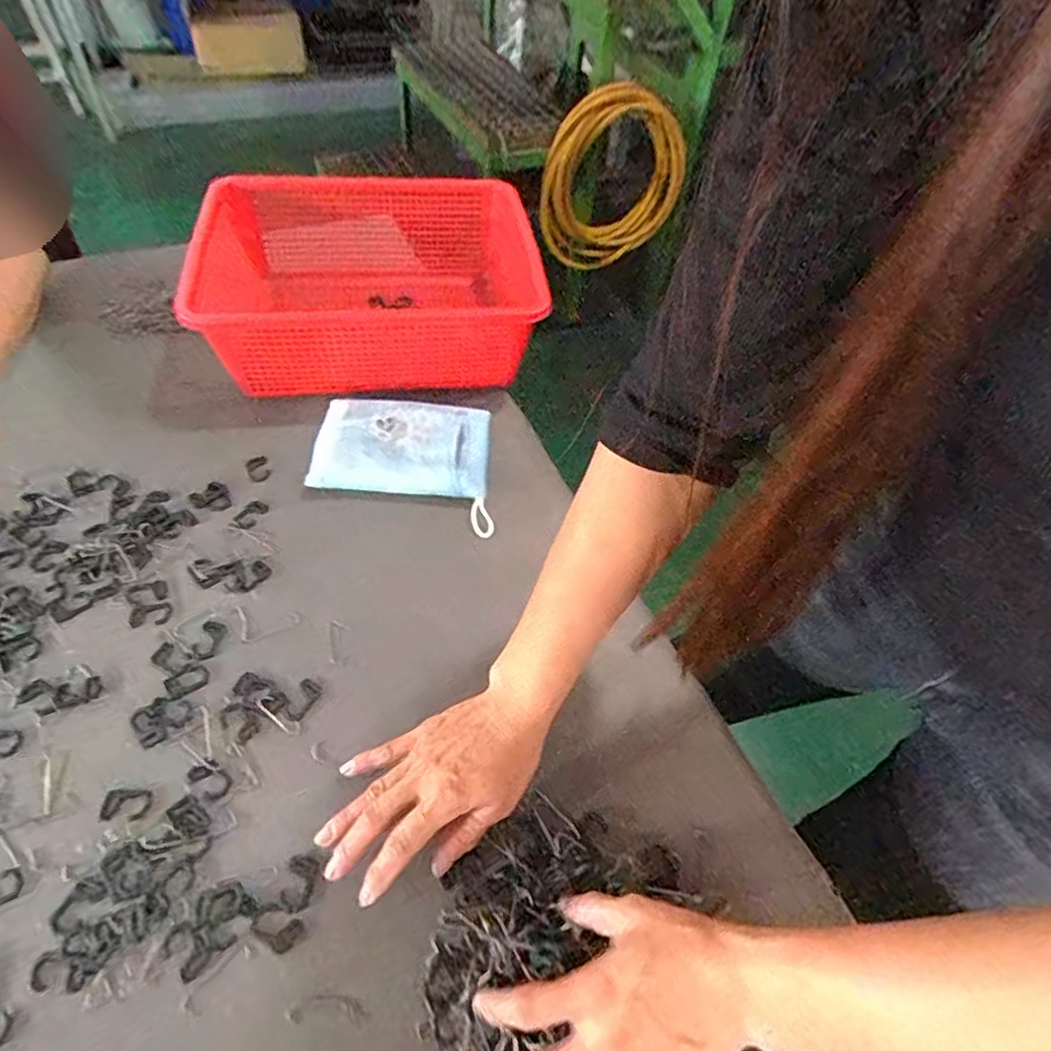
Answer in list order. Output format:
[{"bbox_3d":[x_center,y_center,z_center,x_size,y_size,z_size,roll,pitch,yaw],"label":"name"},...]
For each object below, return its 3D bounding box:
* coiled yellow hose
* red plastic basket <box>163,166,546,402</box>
[{"bbox_3d":[0.207,-0.840,1.518,0.358,0.384,0.095,-15,56,-17],"label":"coiled yellow hose"},{"bbox_3d":[-0.170,-0.261,0.692,0.358,0.133,0.265,-8,55,-11],"label":"red plastic basket"}]

